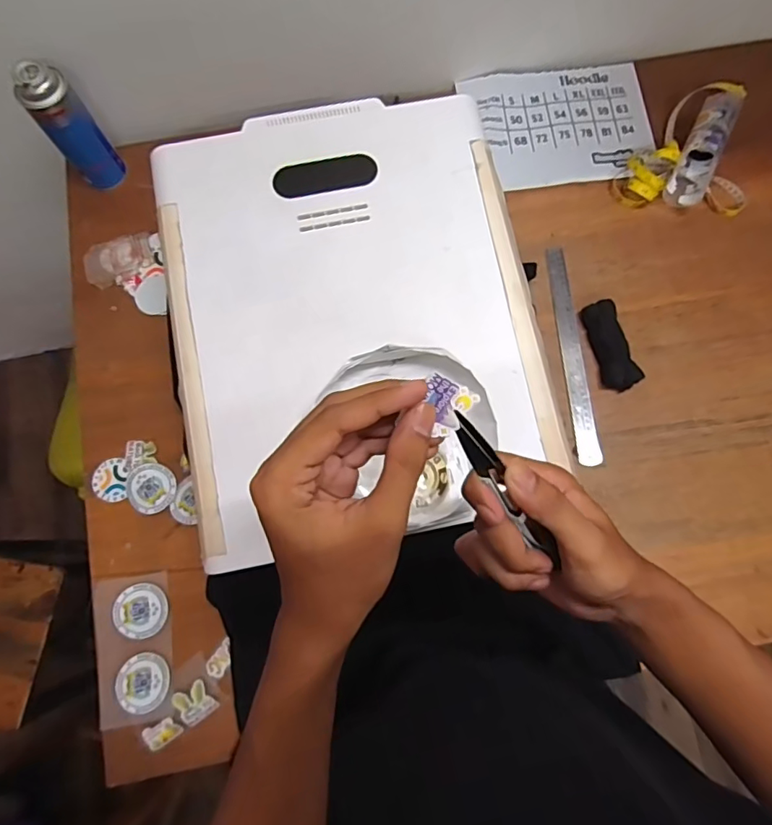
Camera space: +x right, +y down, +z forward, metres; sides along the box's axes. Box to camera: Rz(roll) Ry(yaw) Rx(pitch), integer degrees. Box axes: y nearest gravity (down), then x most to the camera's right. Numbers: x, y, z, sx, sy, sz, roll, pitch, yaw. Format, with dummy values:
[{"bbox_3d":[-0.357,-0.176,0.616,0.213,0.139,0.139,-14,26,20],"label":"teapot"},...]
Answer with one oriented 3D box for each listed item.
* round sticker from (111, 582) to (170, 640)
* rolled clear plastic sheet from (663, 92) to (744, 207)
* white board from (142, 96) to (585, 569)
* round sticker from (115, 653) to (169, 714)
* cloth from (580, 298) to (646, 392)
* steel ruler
[{"bbox_3d":[-0.315,0.255,0.664,0.069,0.006,0.066,0,76,-2],"label":"round sticker"},{"bbox_3d":[0.481,-0.407,0.780,0.056,0.054,0.208,25,79,5],"label":"rolled clear plastic sheet"},{"bbox_3d":[-0.039,-0.123,0.584,0.394,0.026,0.486,-11,79,-3],"label":"white board"},{"bbox_3d":[-0.301,0.335,0.640,0.067,0.004,0.065,-1,68,2],"label":"round sticker"},{"bbox_3d":[0.318,-0.094,0.732,0.046,0.029,0.125,-19,79,-4],"label":"cloth"},{"bbox_3d":[0.268,-0.085,0.742,0.033,0.008,0.319,-6,78,4],"label":"steel ruler"}]

